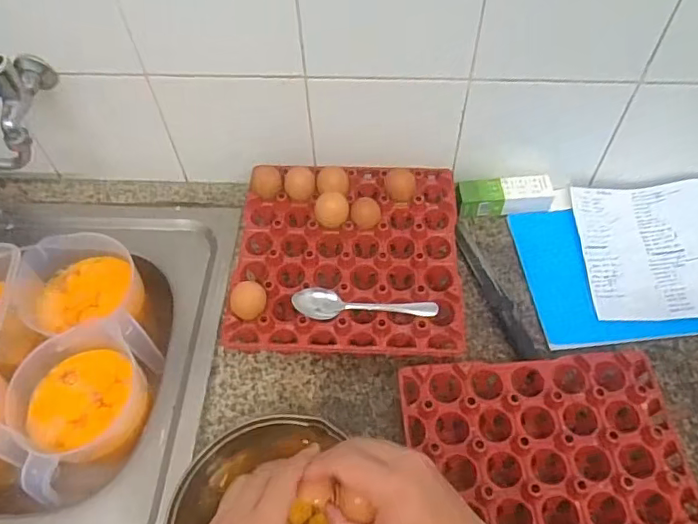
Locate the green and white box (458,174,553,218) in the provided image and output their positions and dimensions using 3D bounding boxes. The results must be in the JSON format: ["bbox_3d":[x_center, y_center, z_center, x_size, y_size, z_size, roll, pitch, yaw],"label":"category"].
[{"bbox_3d":[0.224,-0.096,0.802,0.127,0.029,0.043,-3,57,0],"label":"green and white box"}]

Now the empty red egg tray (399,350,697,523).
[{"bbox_3d":[0.213,0.238,0.588,0.286,0.052,0.284,-4,57,-1],"label":"empty red egg tray"}]

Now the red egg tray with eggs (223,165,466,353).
[{"bbox_3d":[-0.001,-0.010,0.746,0.287,0.084,0.270,2,57,3],"label":"red egg tray with eggs"}]

